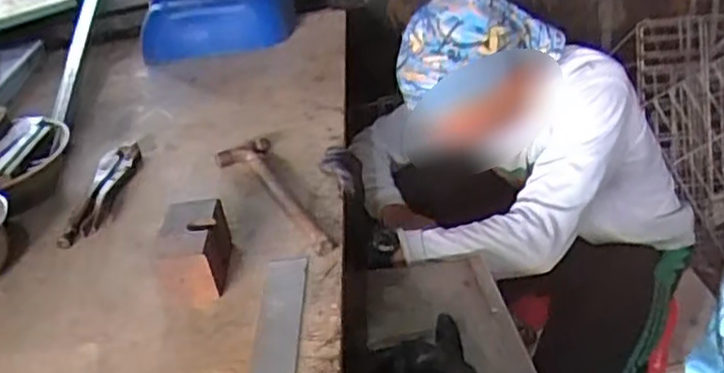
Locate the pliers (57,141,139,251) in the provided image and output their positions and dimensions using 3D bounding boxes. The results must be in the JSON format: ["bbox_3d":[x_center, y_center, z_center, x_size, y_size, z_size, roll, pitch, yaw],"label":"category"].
[{"bbox_3d":[-0.359,0.001,0.975,0.055,0.022,0.242,-5,33,3],"label":"pliers"}]

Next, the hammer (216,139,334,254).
[{"bbox_3d":[-0.122,0.010,0.906,0.078,0.022,0.286,-18,34,-15],"label":"hammer"}]

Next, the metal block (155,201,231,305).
[{"bbox_3d":[-0.185,0.070,0.773,0.068,0.071,0.107,-6,33,2],"label":"metal block"}]

